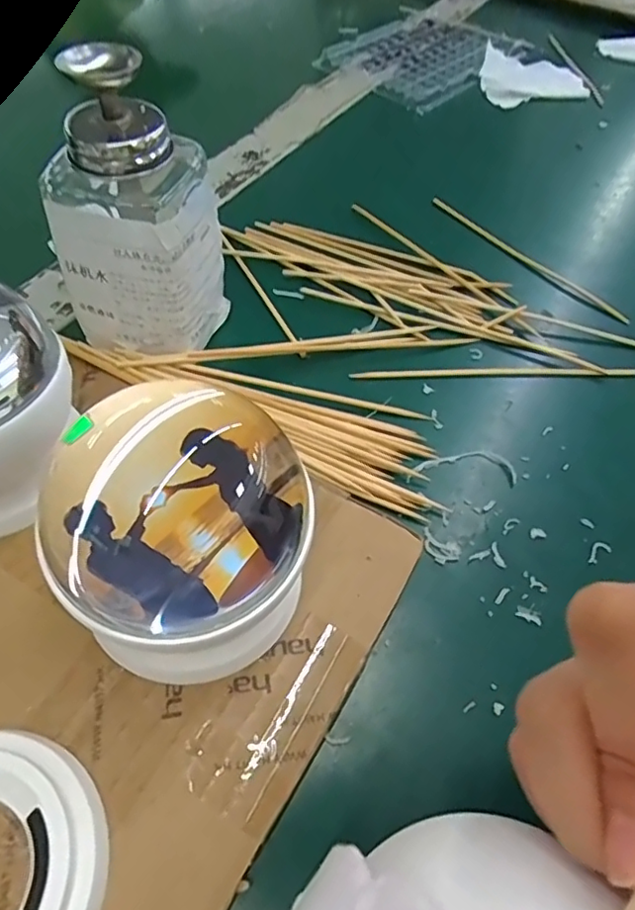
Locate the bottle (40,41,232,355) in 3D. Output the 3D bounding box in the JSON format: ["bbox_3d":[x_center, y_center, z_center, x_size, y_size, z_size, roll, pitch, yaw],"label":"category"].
[{"bbox_3d":[-0.073,-0.098,0.246,0.052,0.117,0.049,15,52,6],"label":"bottle"}]

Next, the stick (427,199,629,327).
[{"bbox_3d":[0.121,-0.118,0.350,0.006,0.005,0.142,-33,62,-27],"label":"stick"}]

